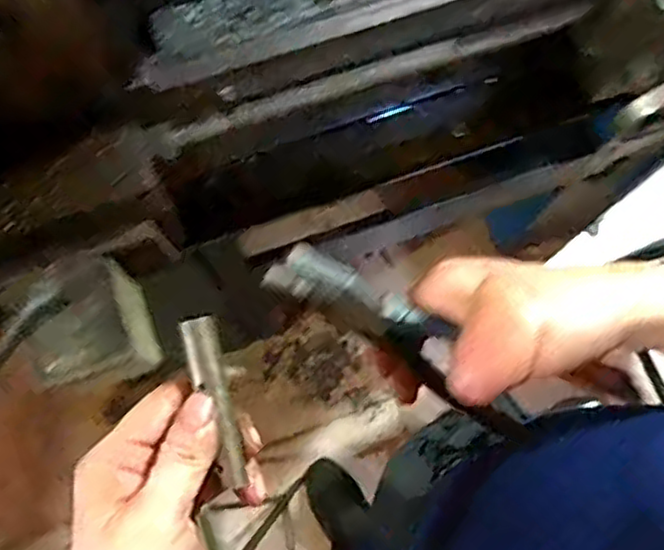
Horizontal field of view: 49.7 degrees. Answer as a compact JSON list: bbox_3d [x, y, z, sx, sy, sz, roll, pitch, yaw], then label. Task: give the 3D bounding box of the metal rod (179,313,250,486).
[{"bbox_3d":[-0.051,0.053,0.317,0.016,0.010,0.071,-17,84,-6],"label":"metal rod"}]

